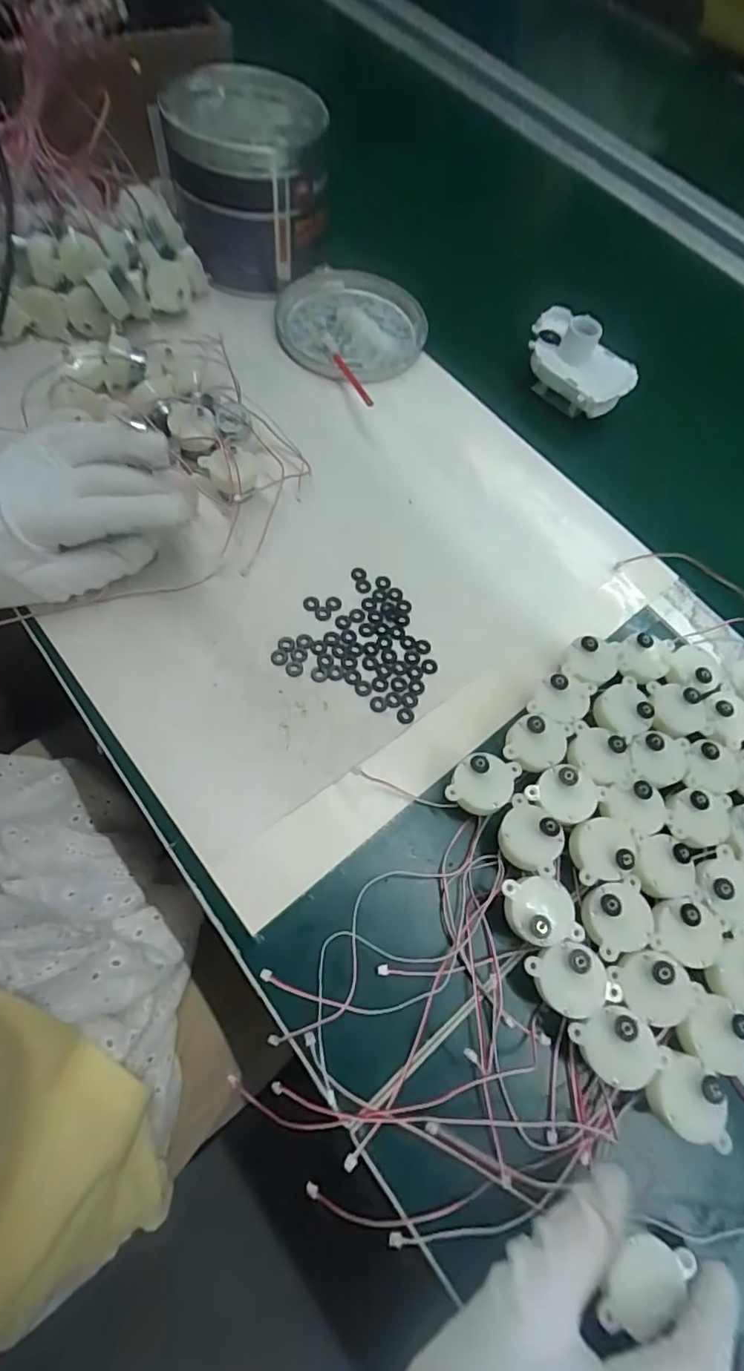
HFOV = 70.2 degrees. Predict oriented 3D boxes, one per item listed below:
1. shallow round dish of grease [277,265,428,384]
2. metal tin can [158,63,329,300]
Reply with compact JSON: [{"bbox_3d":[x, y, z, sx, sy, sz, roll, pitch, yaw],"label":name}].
[{"bbox_3d":[-0.019,-0.313,0.463,0.124,0.018,0.124,3,66,-6],"label":"shallow round dish of grease"},{"bbox_3d":[-0.104,-0.422,0.452,0.124,0.106,0.133,-6,67,-9],"label":"metal tin can"}]

